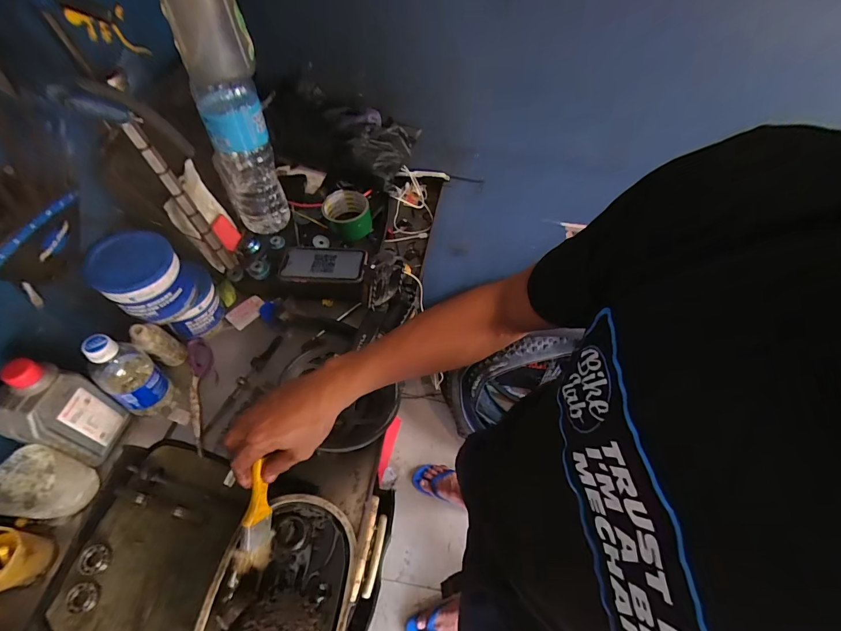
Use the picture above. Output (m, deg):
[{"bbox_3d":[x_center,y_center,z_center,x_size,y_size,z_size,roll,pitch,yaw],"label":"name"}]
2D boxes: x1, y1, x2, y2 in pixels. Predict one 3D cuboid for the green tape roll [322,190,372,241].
[{"bbox_3d":[-0.140,-0.191,0.738,0.083,0.055,0.080,2,55,-3],"label":"green tape roll"}]

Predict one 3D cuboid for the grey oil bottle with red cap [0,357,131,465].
[{"bbox_3d":[-0.446,0.120,0.473,0.048,0.170,0.077,11,55,3],"label":"grey oil bottle with red cap"}]

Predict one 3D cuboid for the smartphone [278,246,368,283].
[{"bbox_3d":[-0.176,-0.095,0.695,0.153,0.009,0.081,2,54,3],"label":"smartphone"}]

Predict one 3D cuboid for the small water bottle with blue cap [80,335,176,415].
[{"bbox_3d":[-0.399,0.081,0.525,0.061,0.171,0.063,2,55,-3],"label":"small water bottle with blue cap"}]

